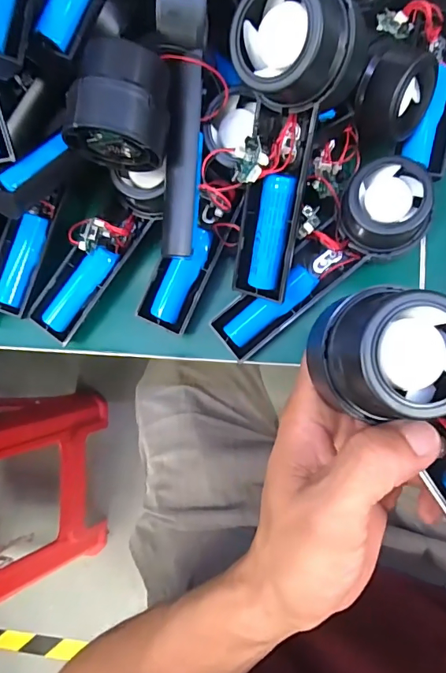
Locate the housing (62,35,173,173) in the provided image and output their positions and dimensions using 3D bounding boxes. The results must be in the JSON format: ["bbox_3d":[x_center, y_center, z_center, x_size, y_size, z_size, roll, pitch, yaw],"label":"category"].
[{"bbox_3d":[-0.054,-0.126,0.238,0.049,0.044,0.053,10,85,8],"label":"housing"}]

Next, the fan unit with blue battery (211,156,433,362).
[{"bbox_3d":[0.062,-0.044,0.285,0.153,0.035,0.049,-40,81,14],"label":"fan unit with blue battery"}]

